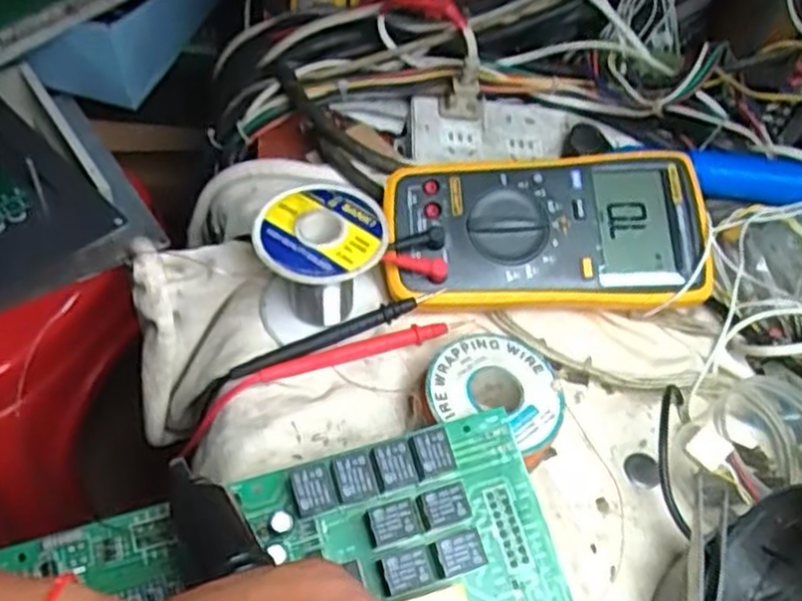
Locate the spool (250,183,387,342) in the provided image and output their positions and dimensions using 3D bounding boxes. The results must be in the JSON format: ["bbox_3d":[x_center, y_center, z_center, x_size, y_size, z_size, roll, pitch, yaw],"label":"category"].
[{"bbox_3d":[-0.042,-0.017,0.407,0.064,0.064,0.060,4,54,-6],"label":"spool"}]

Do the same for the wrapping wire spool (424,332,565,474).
[{"bbox_3d":[0.048,0.045,0.388,0.067,0.023,0.061,4,54,-6],"label":"wrapping wire spool"}]

